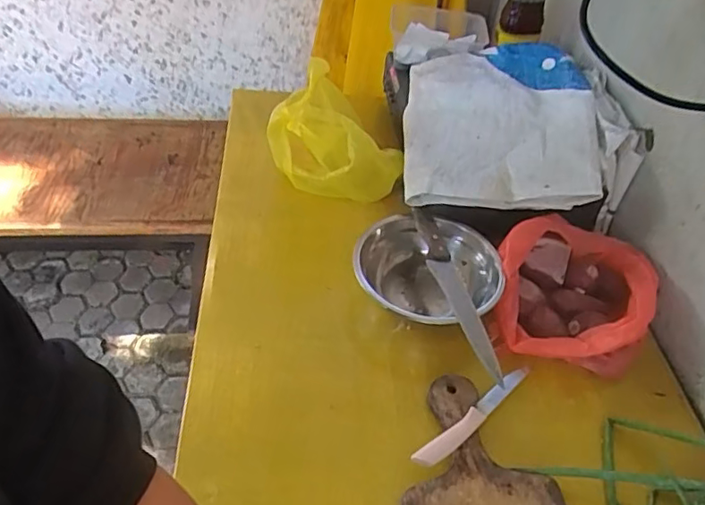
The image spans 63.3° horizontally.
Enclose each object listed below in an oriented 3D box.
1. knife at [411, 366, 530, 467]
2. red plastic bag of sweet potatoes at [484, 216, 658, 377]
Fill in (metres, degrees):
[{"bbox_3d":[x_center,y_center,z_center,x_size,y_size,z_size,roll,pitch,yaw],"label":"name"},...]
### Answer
[{"bbox_3d":[0.140,0.175,0.631,0.190,0.019,0.022,-31,56,-31],"label":"knife"},{"bbox_3d":[0.283,0.045,0.749,0.191,0.076,0.204,12,46,6],"label":"red plastic bag of sweet potatoes"}]

